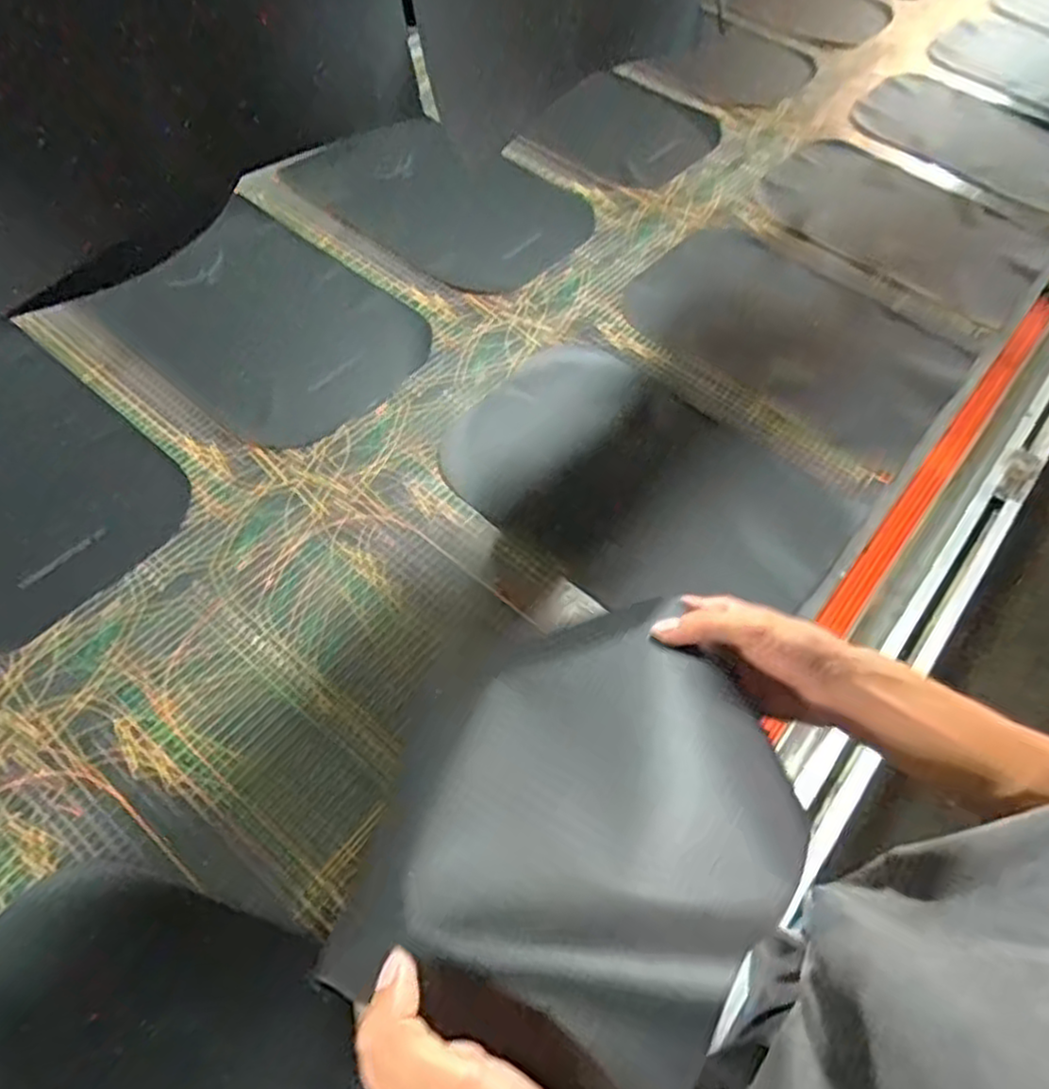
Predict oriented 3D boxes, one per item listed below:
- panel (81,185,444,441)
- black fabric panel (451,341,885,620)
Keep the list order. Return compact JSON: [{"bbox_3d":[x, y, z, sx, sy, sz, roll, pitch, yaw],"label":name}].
[{"bbox_3d":[-0.367,-0.316,1.029,0.449,0.048,0.326,34,61,17],"label":"panel"},{"bbox_3d":[0.150,-0.065,0.941,0.479,0.055,0.317,31,59,14],"label":"black fabric panel"}]

